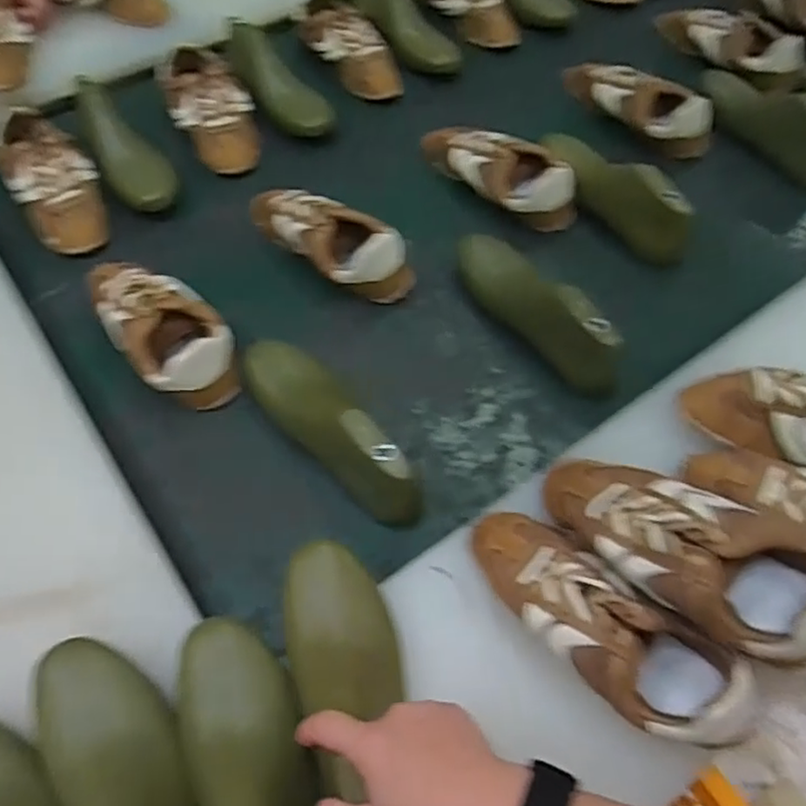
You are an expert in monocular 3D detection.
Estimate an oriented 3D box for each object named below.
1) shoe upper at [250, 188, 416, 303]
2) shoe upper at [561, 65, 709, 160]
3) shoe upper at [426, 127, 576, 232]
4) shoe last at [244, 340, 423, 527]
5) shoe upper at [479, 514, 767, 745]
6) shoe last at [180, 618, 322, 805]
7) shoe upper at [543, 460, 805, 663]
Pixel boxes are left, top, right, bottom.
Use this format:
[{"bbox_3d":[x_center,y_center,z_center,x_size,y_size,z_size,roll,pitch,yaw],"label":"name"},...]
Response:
[{"bbox_3d":[-0.089,-0.203,0.770,0.232,0.060,0.093,39,66,21],"label":"shoe upper"},{"bbox_3d":[0.314,-0.419,0.924,0.245,0.067,0.083,38,66,20],"label":"shoe upper"},{"bbox_3d":[0.112,-0.295,0.839,0.238,0.065,0.089,36,65,19],"label":"shoe upper"},{"bbox_3d":[-0.074,0.021,0.624,0.061,0.103,0.252,-31,64,-18],"label":"shoe last"},{"bbox_3d":[0.146,0.160,0.492,0.229,0.073,0.089,40,66,21],"label":"shoe upper"},{"bbox_3d":[-0.092,0.245,0.425,0.070,0.077,0.234,-21,46,-13],"label":"shoe last"},{"bbox_3d":[0.199,0.106,0.481,0.227,0.075,0.093,26,60,34],"label":"shoe upper"}]

